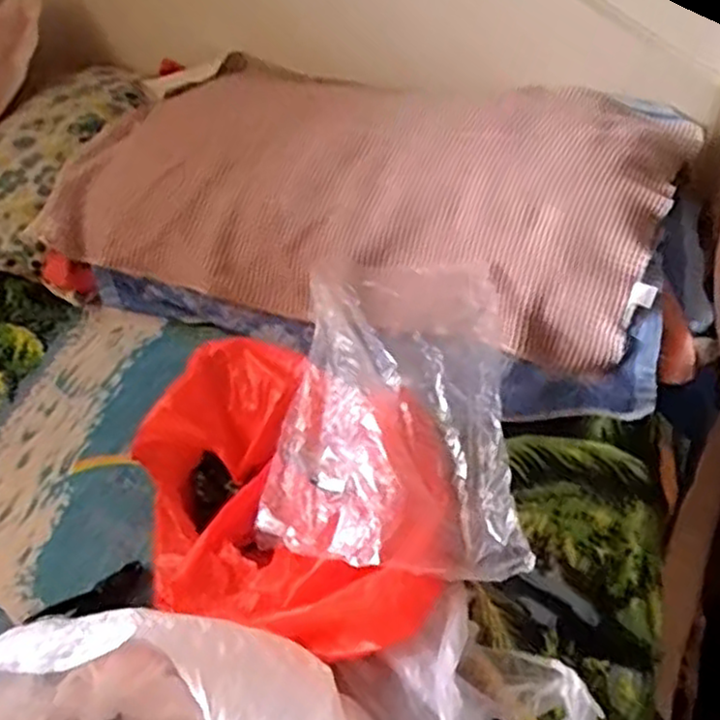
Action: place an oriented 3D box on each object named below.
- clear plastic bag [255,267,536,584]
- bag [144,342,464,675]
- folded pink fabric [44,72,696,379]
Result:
[{"bbox_3d":[0.028,0.035,0.643,0.202,0.084,0.294,-1,48,6],"label":"clear plastic bag"},{"bbox_3d":[-0.064,0.119,0.643,0.307,0.127,0.217,27,56,28],"label":"bag"},{"bbox_3d":[0.001,-0.183,0.845,0.645,0.127,0.352,12,50,18],"label":"folded pink fabric"}]

